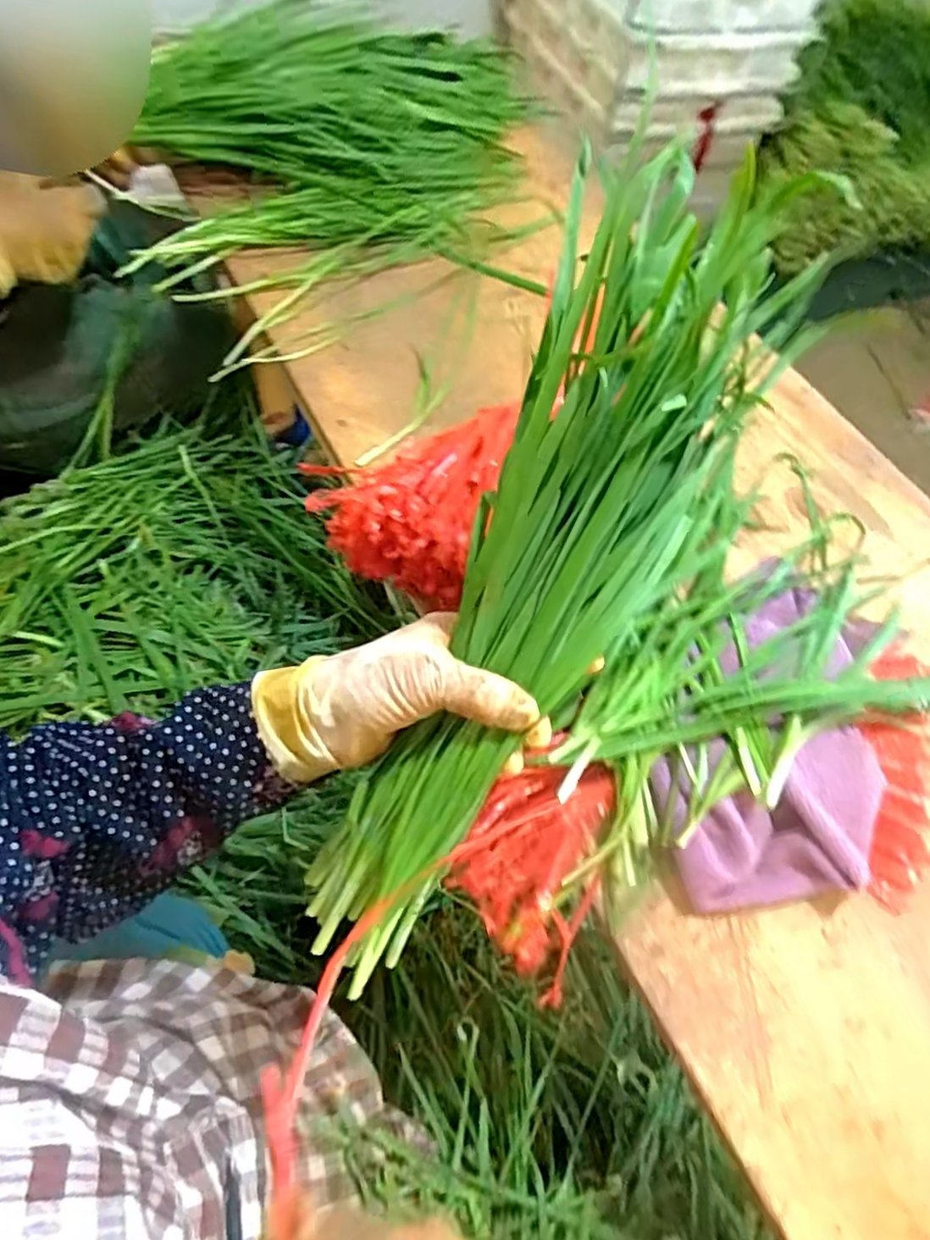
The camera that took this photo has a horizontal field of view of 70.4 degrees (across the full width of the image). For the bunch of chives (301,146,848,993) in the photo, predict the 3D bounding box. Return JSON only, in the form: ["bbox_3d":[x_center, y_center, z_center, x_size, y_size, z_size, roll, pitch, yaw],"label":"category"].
[{"bbox_3d":[0.039,-0.012,0.312,0.110,0.138,0.398,30,96,13],"label":"bunch of chives"}]

